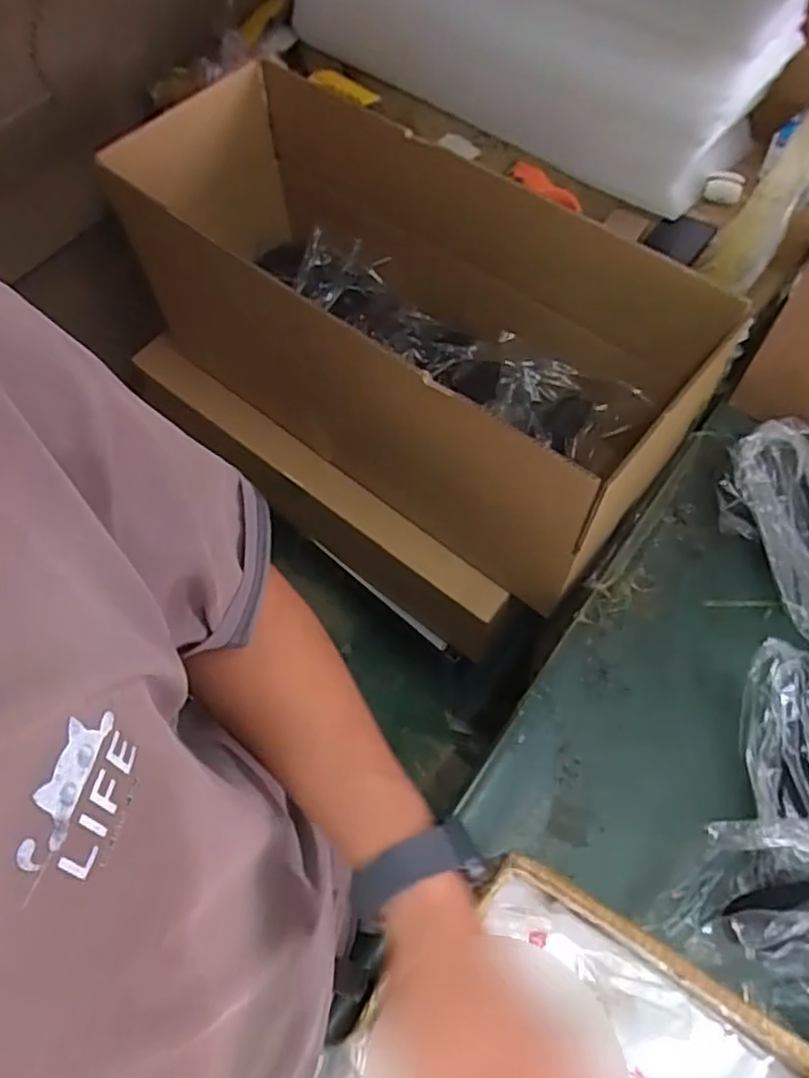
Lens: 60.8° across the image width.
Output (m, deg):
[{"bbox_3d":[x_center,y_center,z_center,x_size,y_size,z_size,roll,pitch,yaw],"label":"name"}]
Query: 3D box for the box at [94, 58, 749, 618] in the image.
[{"bbox_3d":[-0.009,-0.329,0.968,0.826,0.305,0.376,35,70,19],"label":"box"}]

